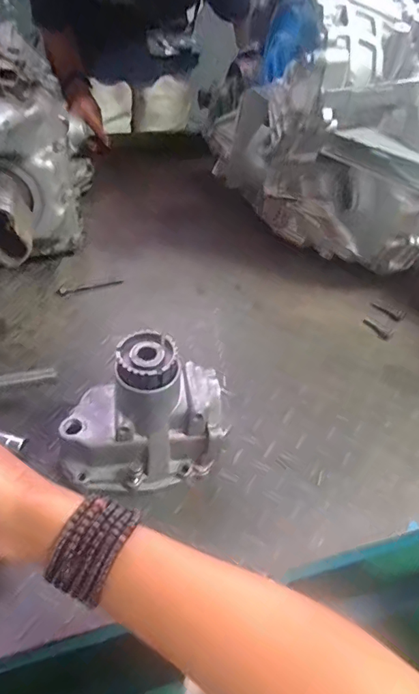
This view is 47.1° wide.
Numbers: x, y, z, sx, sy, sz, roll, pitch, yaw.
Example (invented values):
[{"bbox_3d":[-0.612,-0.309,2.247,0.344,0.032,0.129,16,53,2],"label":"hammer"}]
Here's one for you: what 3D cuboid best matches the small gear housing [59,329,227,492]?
[{"bbox_3d":[-0.071,0.074,0.508,0.171,0.164,0.094,-7,46,-11],"label":"small gear housing"}]

